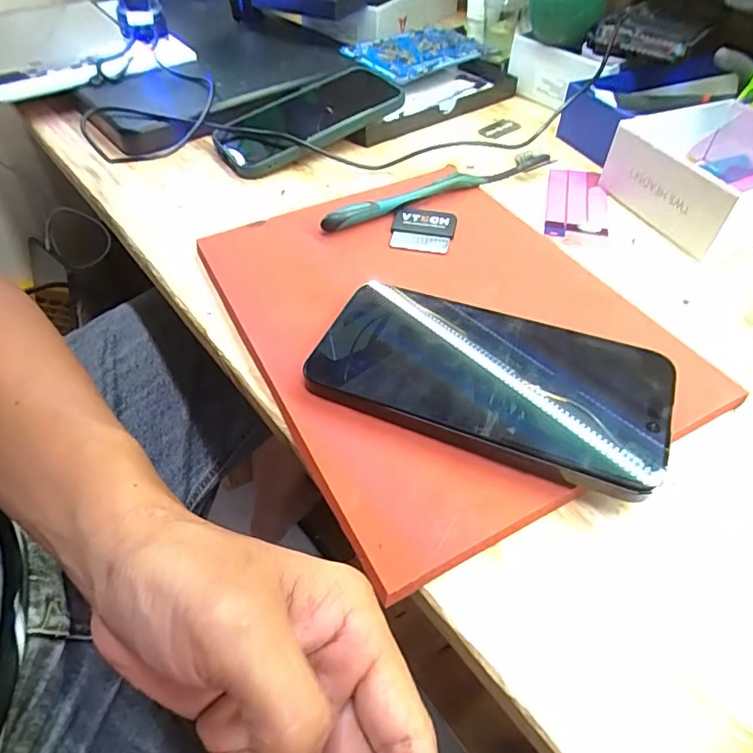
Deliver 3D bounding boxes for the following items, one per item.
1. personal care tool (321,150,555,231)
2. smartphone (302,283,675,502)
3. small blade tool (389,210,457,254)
[{"bbox_3d":[0.044,-0.127,0.347,0.171,0.016,0.010,-21,45,-18],"label":"personal care tool"},{"bbox_3d":[0.050,-0.003,0.237,0.156,0.017,0.075,19,52,16],"label":"smartphone"},{"bbox_3d":[0.030,-0.093,0.324,0.039,0.008,0.034,6,50,6],"label":"small blade tool"}]

